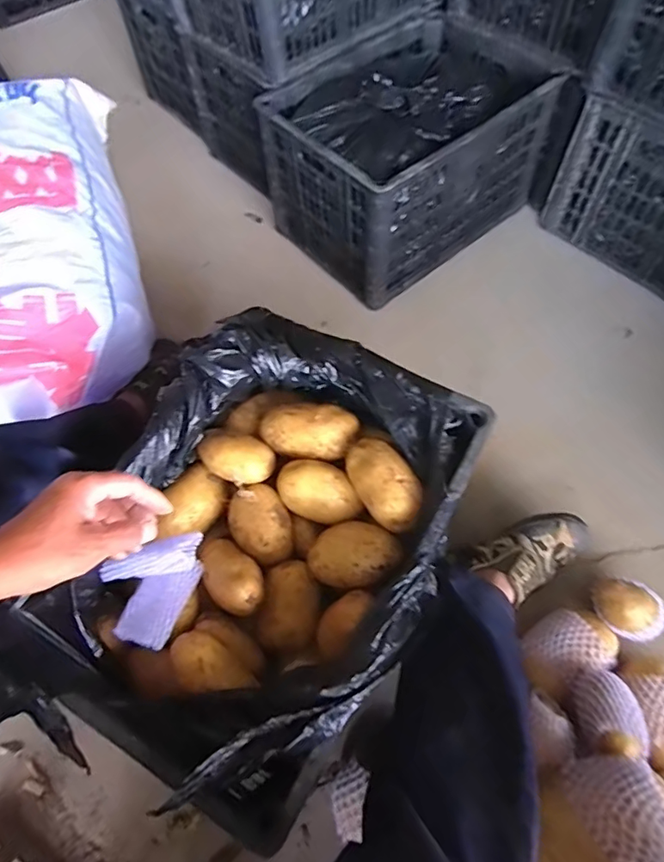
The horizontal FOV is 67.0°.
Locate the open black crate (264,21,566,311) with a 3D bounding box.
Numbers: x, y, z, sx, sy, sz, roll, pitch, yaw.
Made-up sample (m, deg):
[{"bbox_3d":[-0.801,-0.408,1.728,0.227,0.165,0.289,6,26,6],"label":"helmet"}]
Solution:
[{"bbox_3d":[0.149,-0.552,1.037,0.464,0.290,0.342,-36,66,-15],"label":"open black crate"}]

